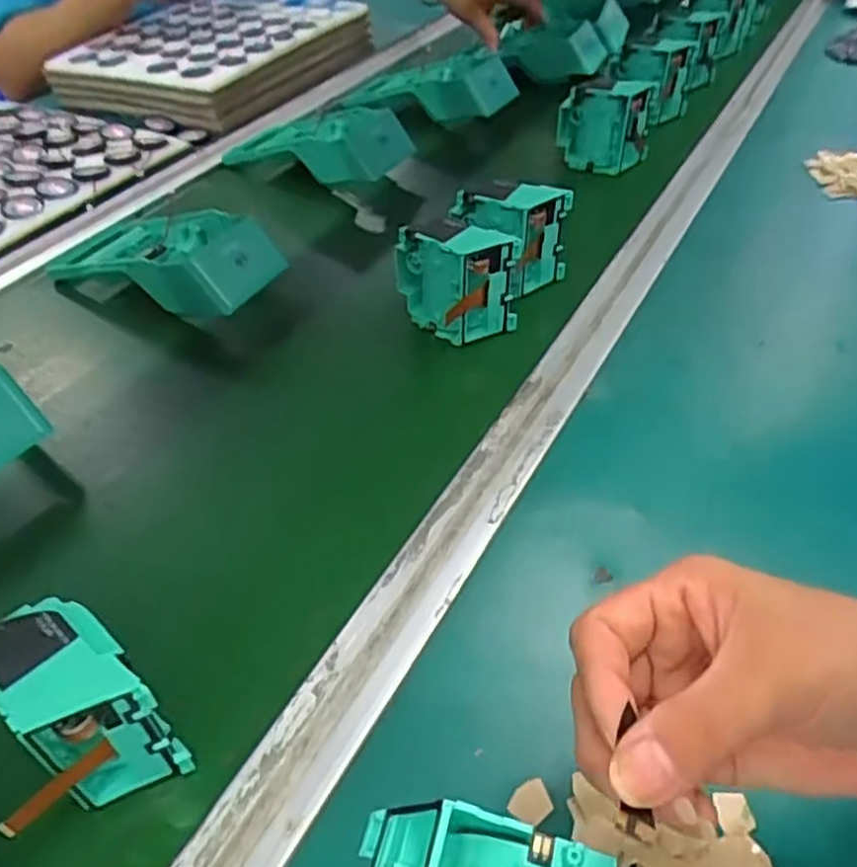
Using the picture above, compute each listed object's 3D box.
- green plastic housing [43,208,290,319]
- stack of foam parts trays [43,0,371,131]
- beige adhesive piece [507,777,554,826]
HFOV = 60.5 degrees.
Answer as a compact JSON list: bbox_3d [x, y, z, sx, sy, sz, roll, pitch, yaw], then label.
[{"bbox_3d":[-0.202,-0.135,0.558,0.192,0.054,0.089,16,46,18],"label":"green plastic housing"},{"bbox_3d":[-0.241,-0.450,0.862,0.255,0.053,0.298,18,47,21],"label":"stack of foam parts trays"},{"bbox_3d":[0.041,0.146,0.291,0.017,0.004,0.015,-24,47,-21],"label":"beige adhesive piece"}]

